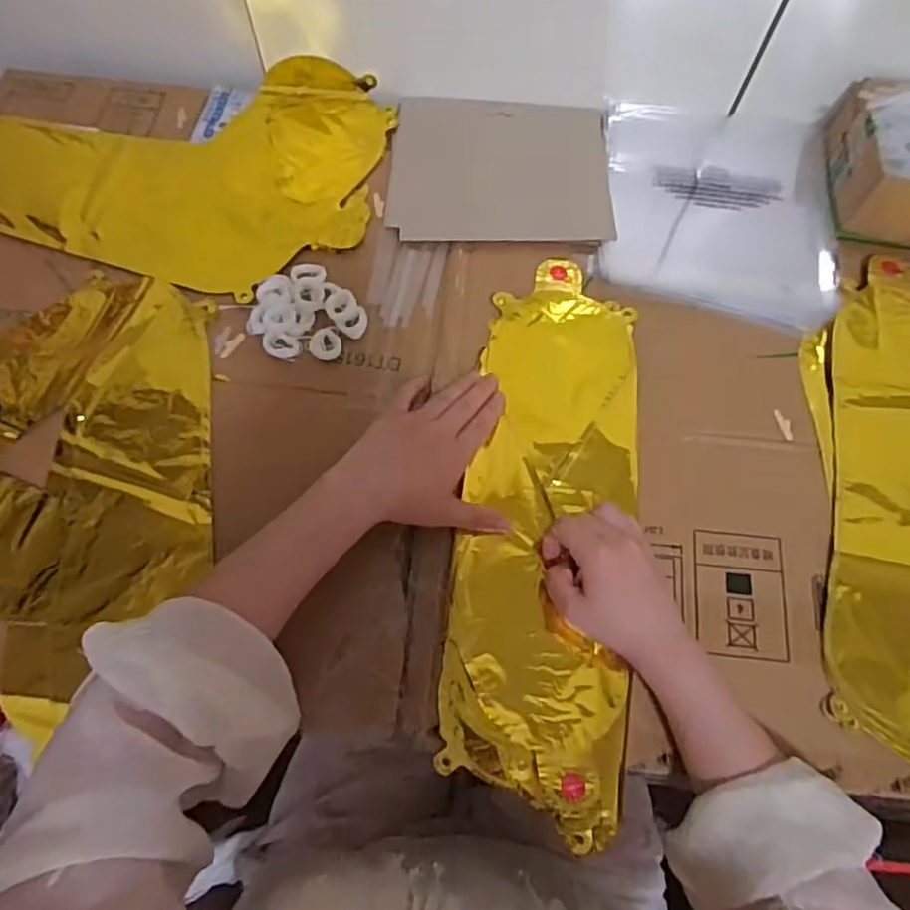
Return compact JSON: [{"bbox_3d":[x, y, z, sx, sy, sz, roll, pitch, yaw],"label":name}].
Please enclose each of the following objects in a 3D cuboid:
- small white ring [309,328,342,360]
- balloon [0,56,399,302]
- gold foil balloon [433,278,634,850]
[{"bbox_3d":[-0.106,-0.091,0.535,0.026,0.004,0.028,11,68,3],"label":"small white ring"},{"bbox_3d":[-0.271,-0.279,0.611,0.398,0.020,0.276,10,68,2],"label":"balloon"},{"bbox_3d":[0.071,0.040,0.500,0.129,0.021,0.428,7,69,1],"label":"gold foil balloon"}]

